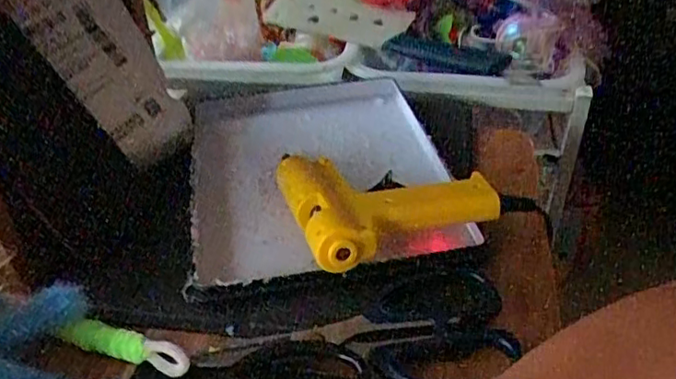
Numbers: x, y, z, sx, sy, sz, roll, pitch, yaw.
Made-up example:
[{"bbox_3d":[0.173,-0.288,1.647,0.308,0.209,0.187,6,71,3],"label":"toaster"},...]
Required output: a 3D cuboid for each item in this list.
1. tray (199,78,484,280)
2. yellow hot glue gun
[{"bbox_3d":[-0.015,-0.028,0.475,0.193,0.042,0.240,-2,39,-11],"label":"tray"},{"bbox_3d":[0.036,-0.001,0.406,0.146,0.039,0.122,-16,39,-18],"label":"yellow hot glue gun"}]

